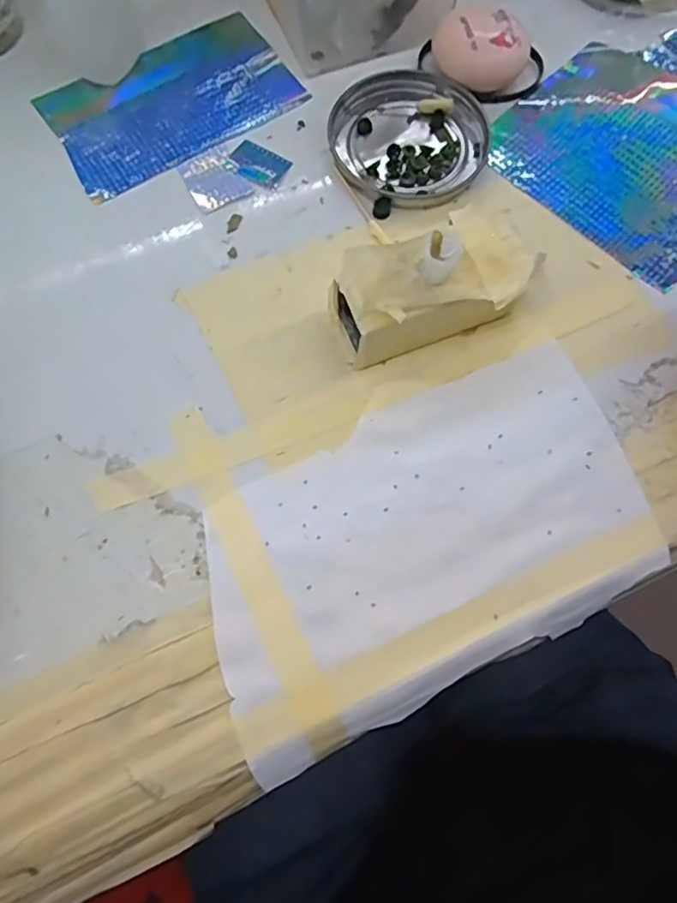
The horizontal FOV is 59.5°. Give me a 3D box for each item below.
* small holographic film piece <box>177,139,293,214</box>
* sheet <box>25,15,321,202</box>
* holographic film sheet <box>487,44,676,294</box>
[{"bbox_3d":[-0.051,-0.140,0.293,0.049,0.004,0.032,-29,75,-9],"label":"small holographic film piece"},{"bbox_3d":[-0.086,-0.183,0.307,0.121,0.004,0.073,-31,75,-9],"label":"sheet"},{"bbox_3d":[0.146,-0.150,0.298,0.121,0.009,0.102,43,84,14],"label":"holographic film sheet"}]

